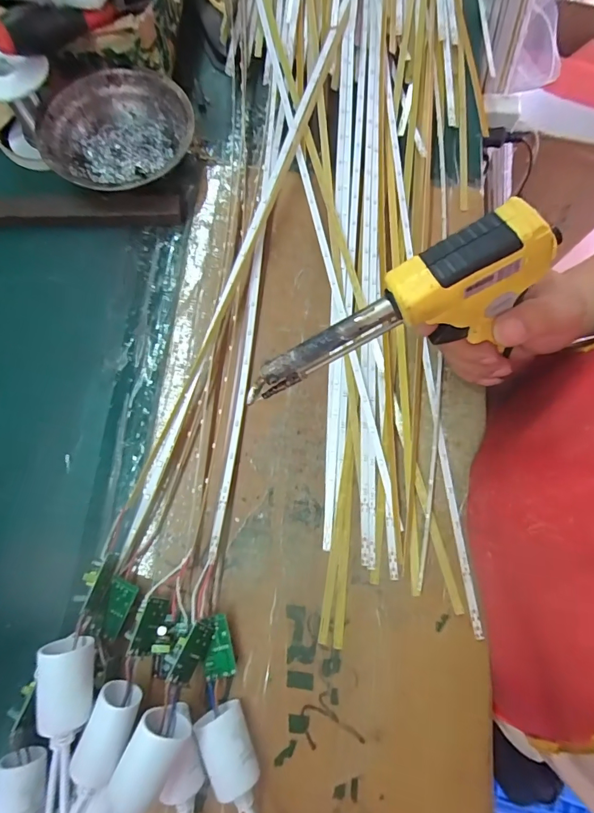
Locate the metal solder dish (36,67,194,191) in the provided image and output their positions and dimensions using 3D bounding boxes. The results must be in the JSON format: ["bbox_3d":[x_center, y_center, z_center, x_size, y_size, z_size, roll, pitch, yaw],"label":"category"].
[{"bbox_3d":[-0.159,-0.243,0.371,0.125,0.039,0.113,-30,79,-9],"label":"metal solder dish"}]

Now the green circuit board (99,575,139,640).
[{"bbox_3d":[-0.124,0.137,0.284,0.021,0.008,0.036,23,76,4],"label":"green circuit board"}]

